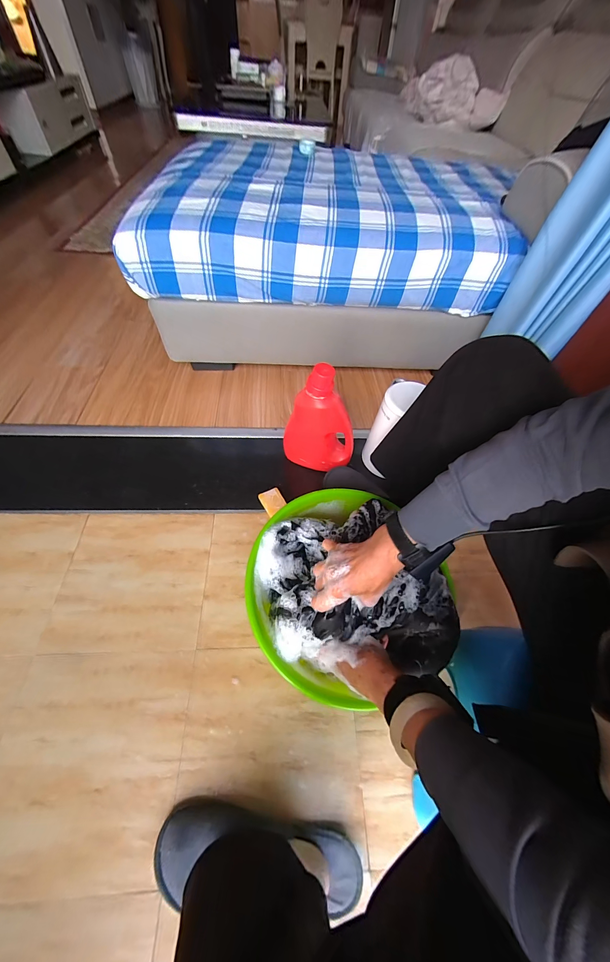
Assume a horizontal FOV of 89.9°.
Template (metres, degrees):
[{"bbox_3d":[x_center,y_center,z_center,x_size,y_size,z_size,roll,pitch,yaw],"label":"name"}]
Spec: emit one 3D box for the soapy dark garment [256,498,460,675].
[{"bbox_3d":[0.080,0.165,0.515,0.333,0.120,0.230,6,53,1],"label":"soapy dark garment"}]

